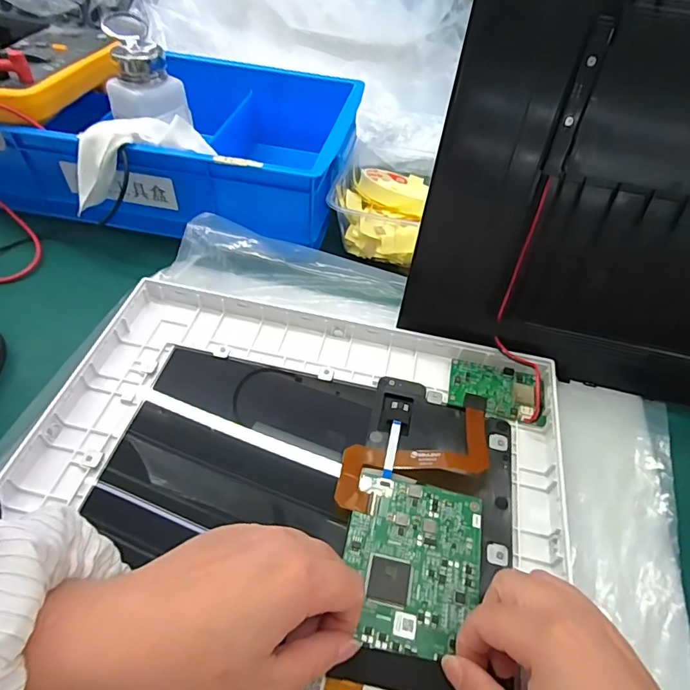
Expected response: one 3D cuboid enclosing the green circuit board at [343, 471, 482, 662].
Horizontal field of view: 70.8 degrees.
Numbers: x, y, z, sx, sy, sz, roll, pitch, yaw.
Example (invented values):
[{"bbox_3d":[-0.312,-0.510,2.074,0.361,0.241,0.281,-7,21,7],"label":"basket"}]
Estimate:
[{"bbox_3d":[0.035,0.110,0.250,0.068,0.004,0.083,11,49,5],"label":"green circuit board"}]

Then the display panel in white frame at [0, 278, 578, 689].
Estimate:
[{"bbox_3d":[-0.030,0.080,0.279,0.302,0.022,0.252,12,50,6],"label":"display panel in white frame"}]

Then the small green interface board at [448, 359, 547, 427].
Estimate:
[{"bbox_3d":[0.104,0.031,0.330,0.063,0.005,0.040,13,50,7],"label":"small green interface board"}]

